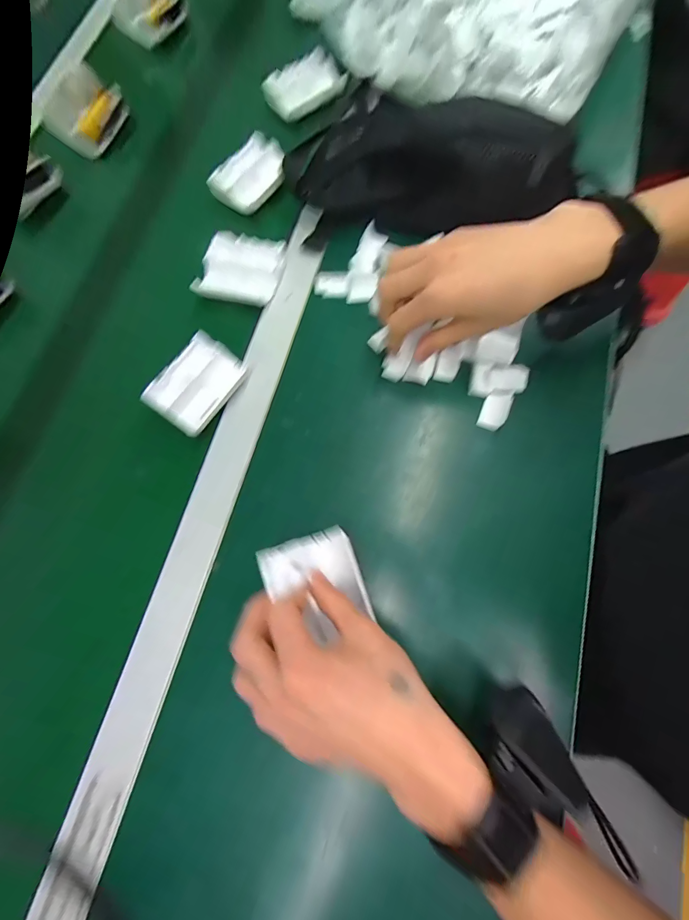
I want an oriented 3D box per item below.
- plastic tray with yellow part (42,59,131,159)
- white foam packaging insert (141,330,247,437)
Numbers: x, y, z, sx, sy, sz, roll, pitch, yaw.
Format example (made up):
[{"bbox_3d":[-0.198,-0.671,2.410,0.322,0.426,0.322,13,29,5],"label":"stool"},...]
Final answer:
[{"bbox_3d":[-0.329,-0.444,0.472,0.069,0.023,0.094,30,91,-29],"label":"plastic tray with yellow part"},{"bbox_3d":[-0.141,-0.074,0.352,0.062,0.018,0.086,35,75,10],"label":"white foam packaging insert"}]

